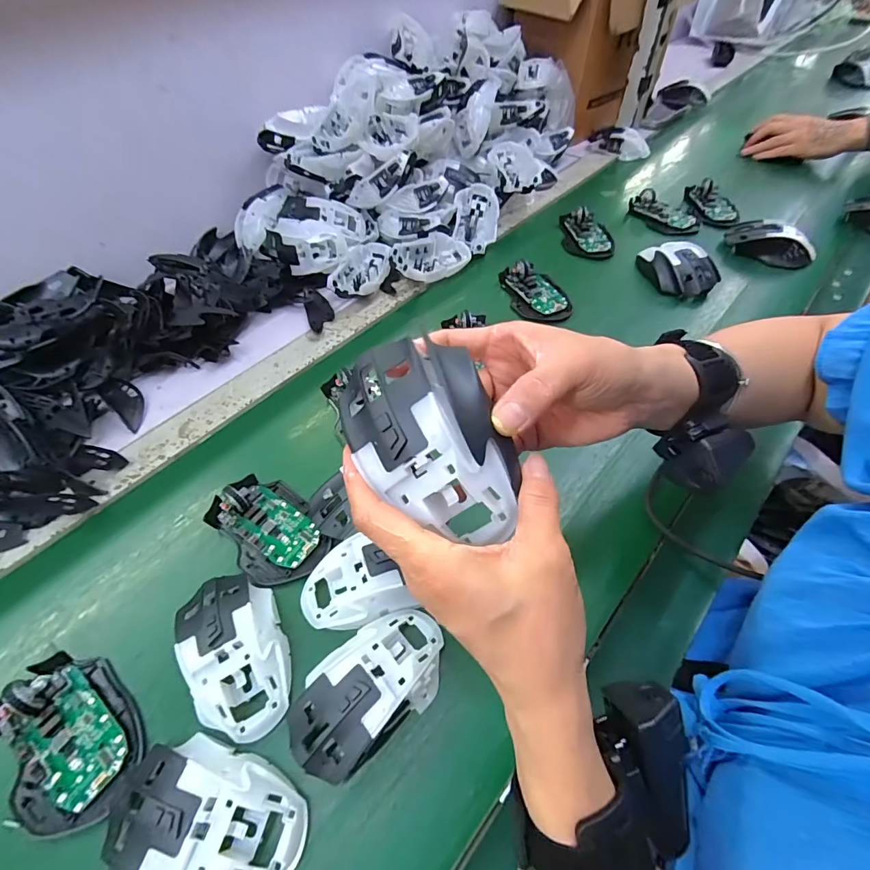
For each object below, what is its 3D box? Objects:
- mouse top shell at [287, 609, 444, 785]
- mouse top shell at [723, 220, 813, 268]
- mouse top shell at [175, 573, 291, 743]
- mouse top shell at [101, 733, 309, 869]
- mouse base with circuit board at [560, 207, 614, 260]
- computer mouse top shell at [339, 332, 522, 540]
[{"bbox_3d":[-0.045,0.171,0.292,0.113,0.040,0.063,-34,59,-20],"label":"mouse top shell"},{"bbox_3d":[0.468,-0.268,0.599,0.113,0.039,0.060,30,61,22],"label":"mouse top shell"},{"bbox_3d":[-0.145,0.151,0.307,0.061,0.031,0.114,-27,57,-15],"label":"mouse top shell"},{"bbox_3d":[-0.136,0.227,0.254,0.111,0.037,0.065,13,56,12],"label":"mouse top shell"},{"bbox_3d":[0.230,-0.305,0.644,0.068,0.027,0.100,2,54,4],"label":"mouse base with circuit board"},{"bbox_3d":[0.000,0.006,0.216,0.067,0.042,0.113,-36,91,17],"label":"computer mouse top shell"}]

